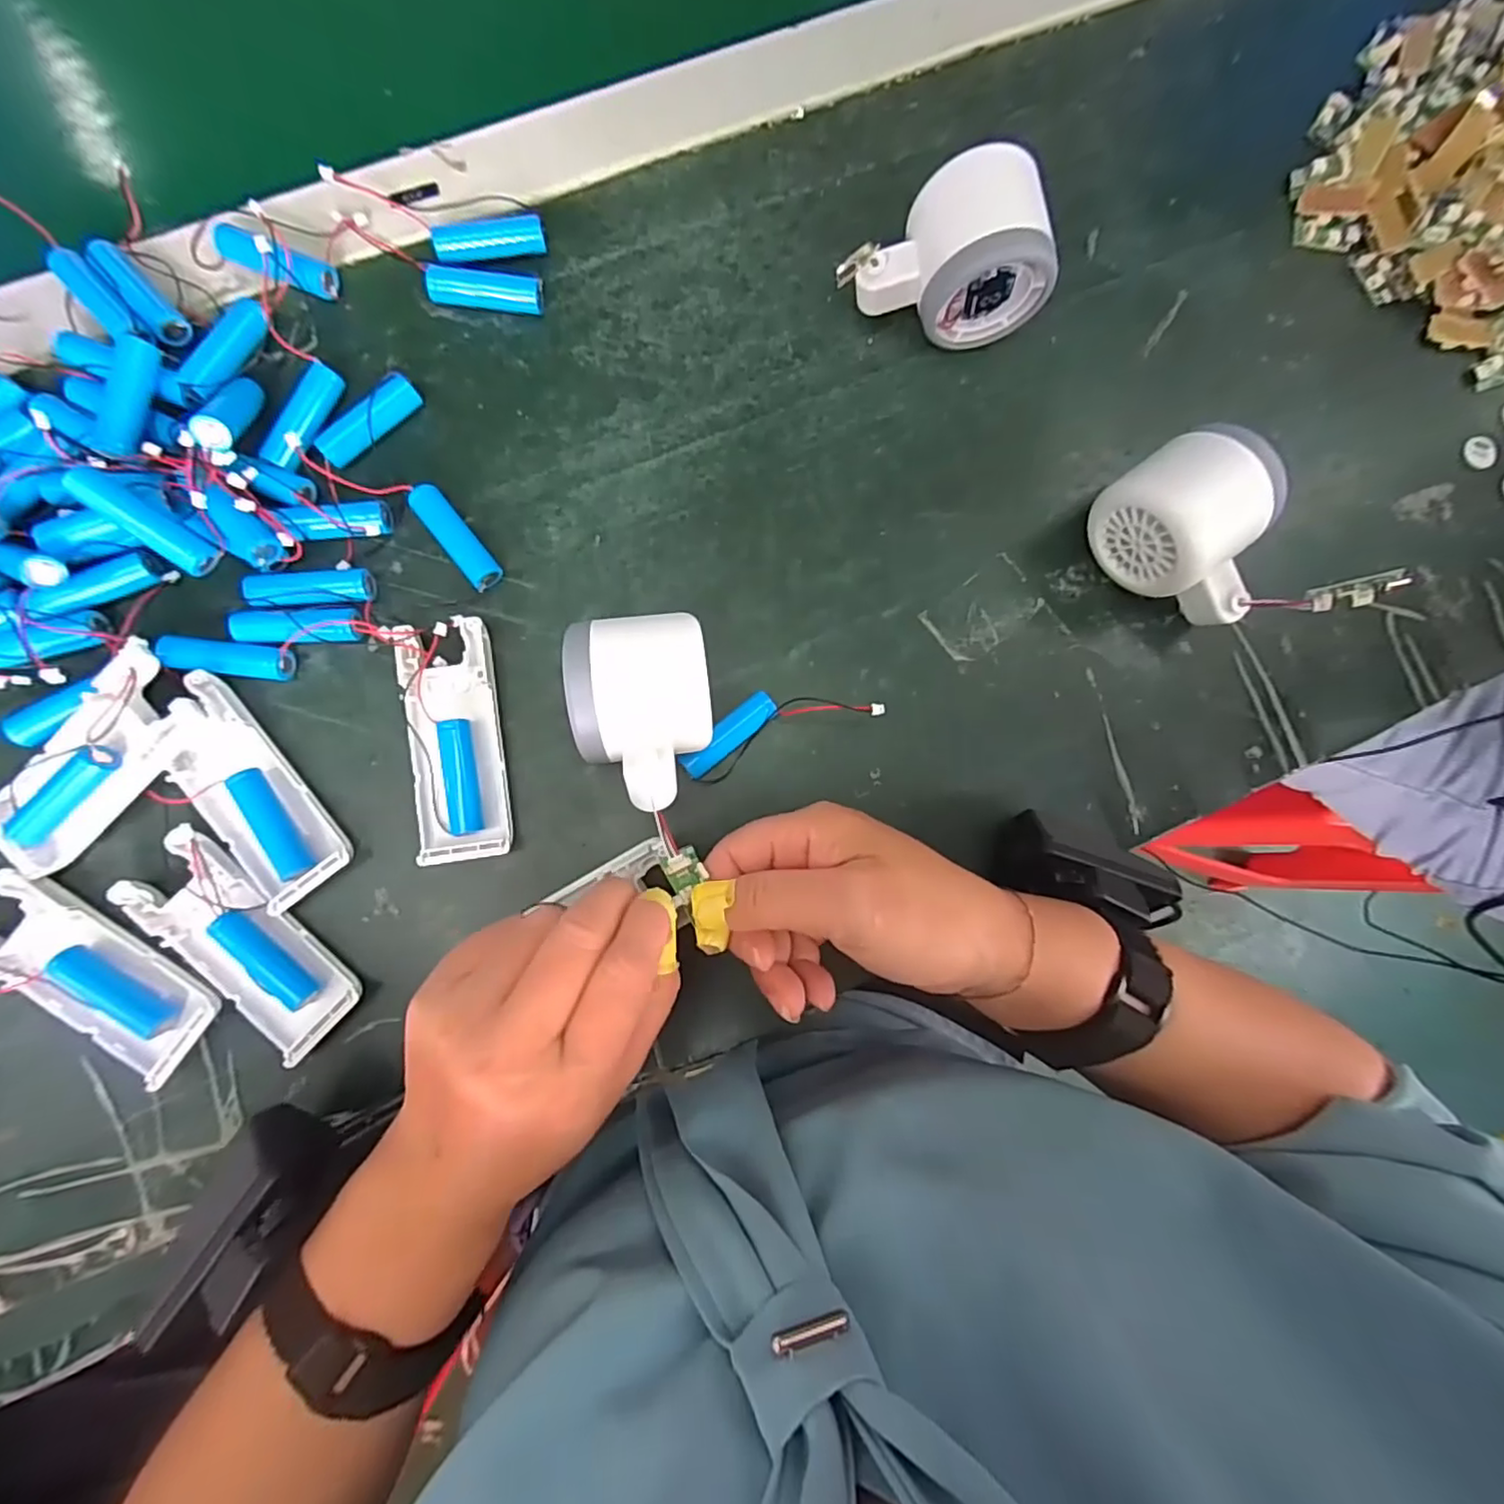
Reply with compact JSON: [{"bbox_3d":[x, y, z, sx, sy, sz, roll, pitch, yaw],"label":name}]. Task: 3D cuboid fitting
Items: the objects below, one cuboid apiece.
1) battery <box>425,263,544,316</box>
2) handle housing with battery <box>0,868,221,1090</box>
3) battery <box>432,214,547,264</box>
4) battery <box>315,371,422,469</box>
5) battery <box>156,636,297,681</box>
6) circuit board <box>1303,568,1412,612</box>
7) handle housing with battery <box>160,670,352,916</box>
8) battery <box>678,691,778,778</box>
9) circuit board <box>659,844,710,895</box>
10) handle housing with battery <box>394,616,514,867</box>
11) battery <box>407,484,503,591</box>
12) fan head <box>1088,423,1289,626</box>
[{"bbox_3d":[-0.125,-0.218,0.298,0.050,0.014,0.017,2,86,-4],"label":"battery"},{"bbox_3d":[-0.275,0.094,0.263,0.100,0.013,0.038,37,85,-1],"label":"handle housing with battery"},{"bbox_3d":[-0.124,-0.243,0.301,0.050,0.011,0.014,-14,88,-5],"label":"battery"},{"bbox_3d":[-0.174,-0.150,0.289,0.016,0.014,0.049,41,85,-1],"label":"battery"},{"bbox_3d":[-0.227,-0.040,0.277,0.048,0.017,0.014,5,86,-4],"label":"battery"},{"bbox_3d":[0.256,-0.067,0.268,0.031,0.013,0.011,-11,87,34],"label":"circuit board"},{"bbox_3d":[-0.219,0.018,0.268,0.039,0.026,0.100,-38,90,-6],"label":"handle housing with battery"},{"bbox_3d":[-0.011,-0.008,0.292,0.050,0.013,0.014,-39,90,-6],"label":"battery"},{"bbox_3d":[-0.027,0.047,0.252,0.014,0.004,0.018,-18,69,-23],"label":"circuit board"},{"bbox_3d":[-0.133,-0.005,0.284,0.038,0.014,0.104,-7,87,-5],"label":"handle housing with battery"},{"bbox_3d":[-0.135,-0.098,0.290,0.015,0.013,0.052,-38,90,-6],"label":"battery"},{"bbox_3d":[0.201,-0.098,0.289,0.051,0.060,0.081,-35,90,-6],"label":"fan head"}]

